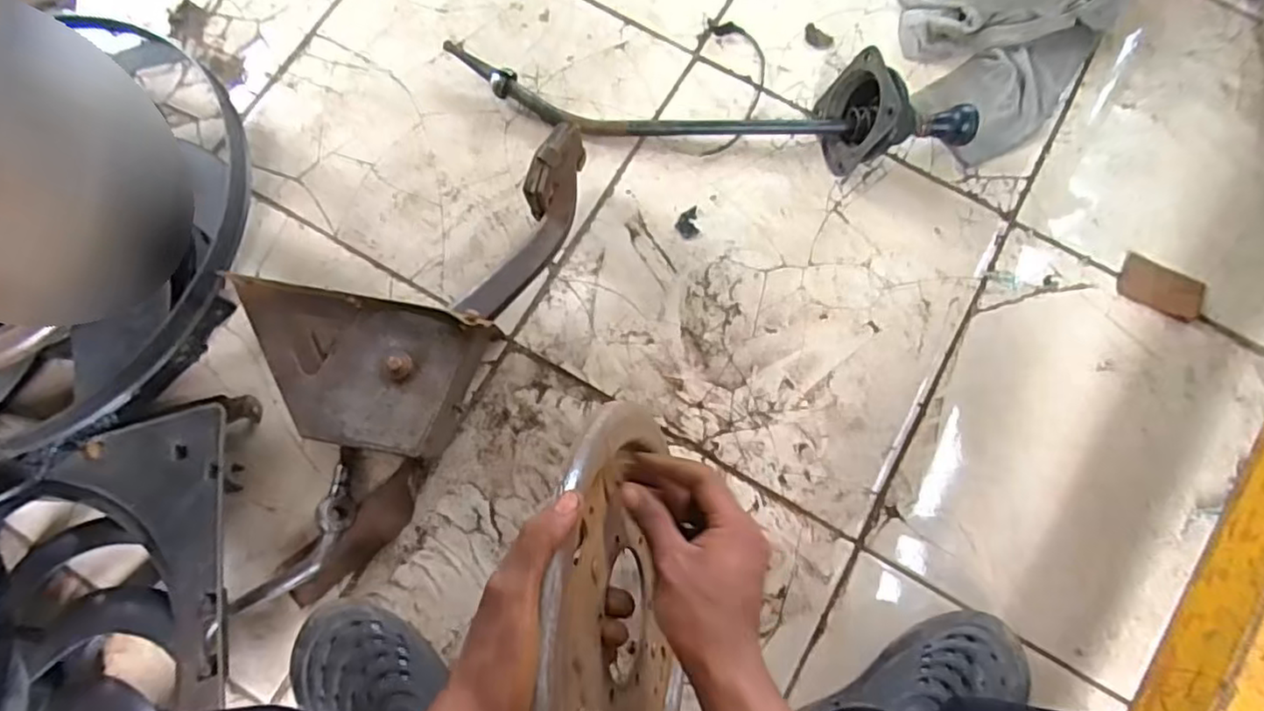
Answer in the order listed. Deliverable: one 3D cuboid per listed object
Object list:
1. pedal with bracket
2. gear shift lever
[{"bbox_3d":[-0.253,-0.017,0.637,0.225,0.097,0.529,28,81,4],"label":"pedal with bracket"},{"bbox_3d":[0.086,-0.285,0.694,0.584,0.092,0.105,9,80,1],"label":"gear shift lever"}]

